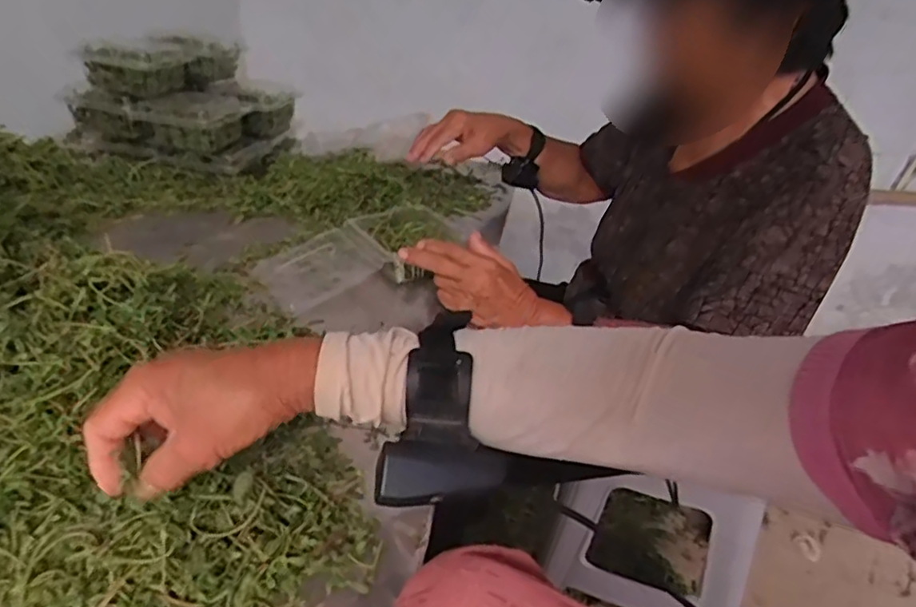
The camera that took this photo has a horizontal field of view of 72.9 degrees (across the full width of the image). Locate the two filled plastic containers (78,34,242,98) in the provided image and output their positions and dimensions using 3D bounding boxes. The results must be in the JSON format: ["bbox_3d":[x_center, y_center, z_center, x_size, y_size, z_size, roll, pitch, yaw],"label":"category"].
[{"bbox_3d":[-0.445,-0.363,0.948,0.123,0.072,0.200,14,33,17],"label":"two filled plastic containers"}]

